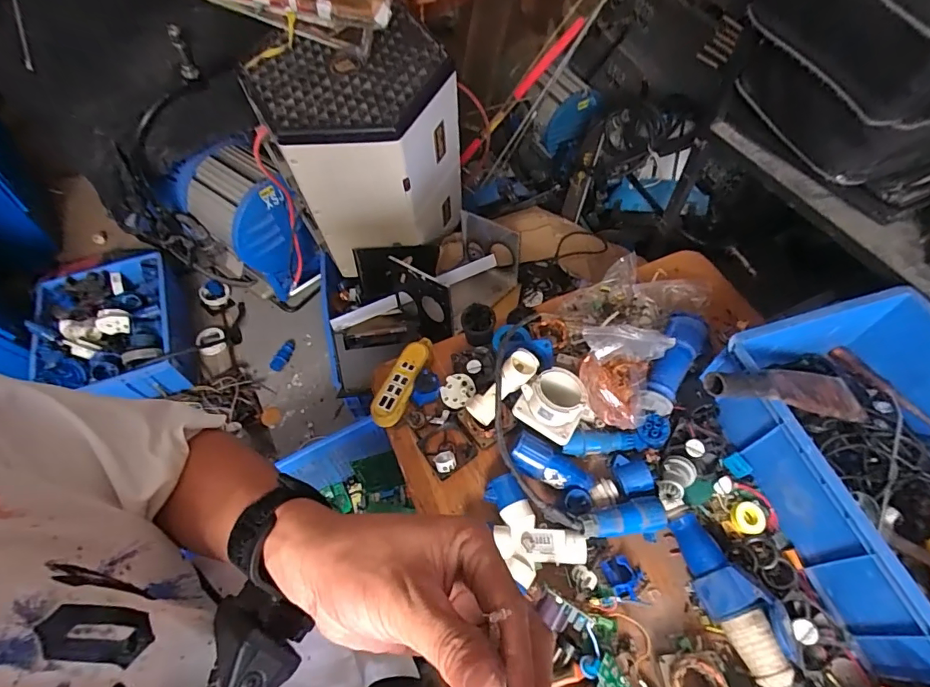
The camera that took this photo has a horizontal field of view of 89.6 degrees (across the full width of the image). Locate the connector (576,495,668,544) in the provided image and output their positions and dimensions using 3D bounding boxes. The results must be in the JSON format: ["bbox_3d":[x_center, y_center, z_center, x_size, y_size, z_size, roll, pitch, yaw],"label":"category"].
[{"bbox_3d":[0.247,0.278,0.735,0.138,0.053,0.059,-8,58,-4],"label":"connector"}]

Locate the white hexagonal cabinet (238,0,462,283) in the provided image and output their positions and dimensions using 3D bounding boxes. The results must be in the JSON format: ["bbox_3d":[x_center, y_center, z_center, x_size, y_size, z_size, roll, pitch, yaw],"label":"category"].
[{"bbox_3d":[-0.247,-0.479,1.244,0.453,0.504,0.340,1,58,1],"label":"white hexagonal cabinet"}]

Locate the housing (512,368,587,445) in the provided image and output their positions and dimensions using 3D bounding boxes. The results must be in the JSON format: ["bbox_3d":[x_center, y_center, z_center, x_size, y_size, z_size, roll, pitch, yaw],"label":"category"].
[{"bbox_3d":[0.148,0.097,0.787,0.106,0.061,0.106,28,63,17],"label":"housing"}]

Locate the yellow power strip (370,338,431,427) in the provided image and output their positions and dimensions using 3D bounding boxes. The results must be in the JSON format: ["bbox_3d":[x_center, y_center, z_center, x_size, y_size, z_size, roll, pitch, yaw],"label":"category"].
[{"bbox_3d":[-0.123,0.070,0.900,0.059,0.030,0.186,18,60,11],"label":"yellow power strip"}]

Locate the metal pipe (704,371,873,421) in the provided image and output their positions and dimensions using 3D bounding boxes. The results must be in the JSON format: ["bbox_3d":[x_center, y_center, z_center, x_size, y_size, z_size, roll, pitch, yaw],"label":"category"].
[{"bbox_3d":[0.505,0.075,0.718,0.371,0.033,0.081,7,54,-27],"label":"metal pipe"}]

